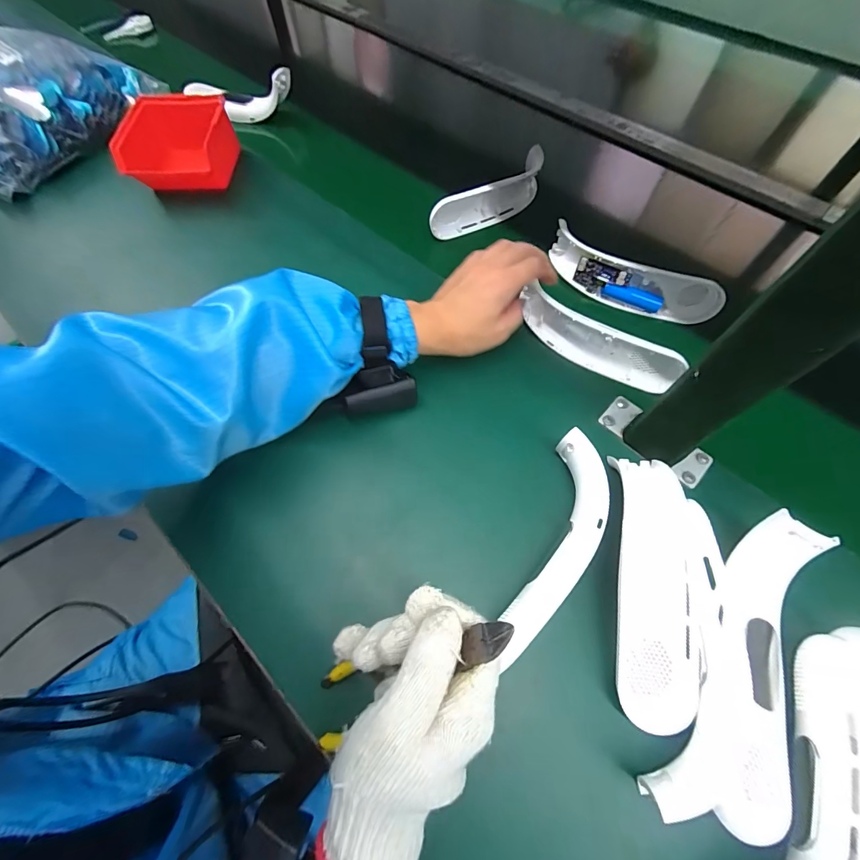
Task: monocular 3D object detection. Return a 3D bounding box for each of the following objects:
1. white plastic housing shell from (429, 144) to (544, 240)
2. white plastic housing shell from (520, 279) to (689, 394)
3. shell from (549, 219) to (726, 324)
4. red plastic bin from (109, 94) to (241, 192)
[{"bbox_3d":[0.079,-0.299,0.506,0.181,0.059,0.035,-36,65,-18],"label":"white plastic housing shell"},{"bbox_3d":[0.167,-0.100,0.407,0.174,0.052,0.042,34,66,18],"label":"white plastic housing shell"},{"bbox_3d":[0.224,-0.170,0.441,0.192,0.052,0.044,31,65,19],"label":"shell"},{"bbox_3d":[-0.342,-0.391,0.536,0.134,0.065,0.134,-3,59,0],"label":"red plastic bin"}]

